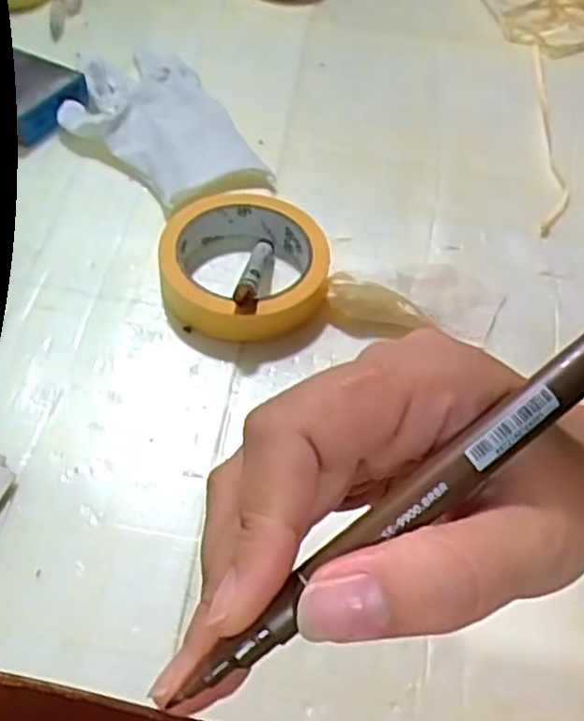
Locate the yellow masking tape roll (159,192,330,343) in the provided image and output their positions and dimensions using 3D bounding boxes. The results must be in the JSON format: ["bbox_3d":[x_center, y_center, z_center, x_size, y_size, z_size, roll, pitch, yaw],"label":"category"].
[{"bbox_3d":[-0.028,-0.059,0.443,0.096,0.032,0.097,2,52,-3],"label":"yellow masking tape roll"}]

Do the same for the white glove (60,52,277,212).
[{"bbox_3d":[-0.102,-0.171,0.532,0.103,0.021,0.167,-27,58,-23],"label":"white glove"}]

